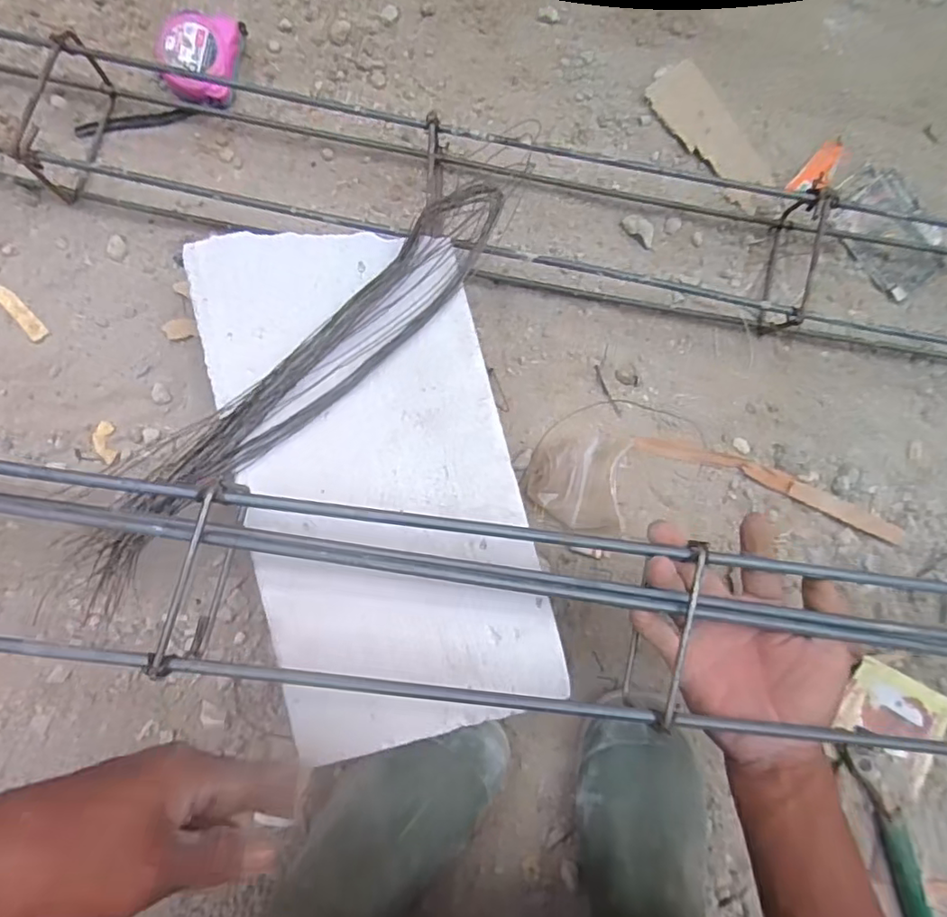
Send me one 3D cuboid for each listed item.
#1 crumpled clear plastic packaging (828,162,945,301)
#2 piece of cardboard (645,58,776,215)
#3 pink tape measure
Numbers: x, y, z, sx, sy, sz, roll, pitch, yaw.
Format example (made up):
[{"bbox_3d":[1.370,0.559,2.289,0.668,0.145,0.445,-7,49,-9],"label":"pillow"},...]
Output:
[{"bbox_3d":[0.392,-0.215,0.550,0.082,0.009,0.119,-42,92,-4],"label":"crumpled clear plastic packaging"},{"bbox_3d":[0.225,-0.294,0.538,0.053,0.011,0.149,-40,92,-4],"label":"piece of cardboard"},{"bbox_3d":[-0.240,-0.350,0.512,0.060,0.031,0.069,12,88,-4],"label":"pink tape measure"}]

